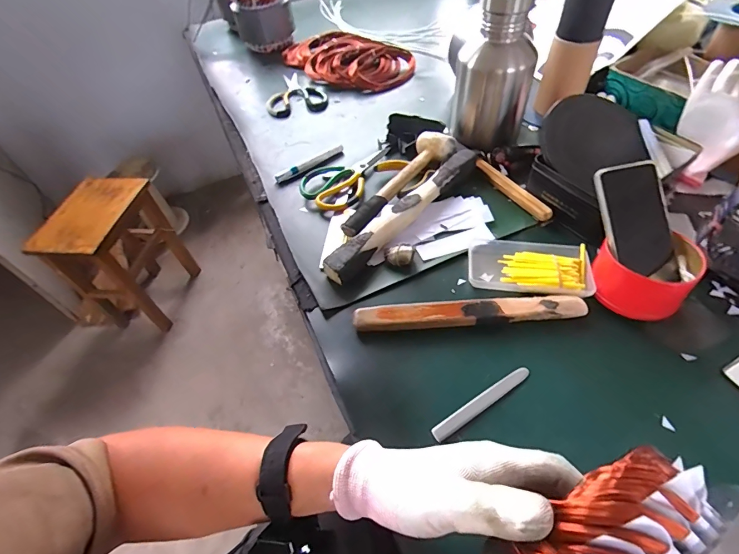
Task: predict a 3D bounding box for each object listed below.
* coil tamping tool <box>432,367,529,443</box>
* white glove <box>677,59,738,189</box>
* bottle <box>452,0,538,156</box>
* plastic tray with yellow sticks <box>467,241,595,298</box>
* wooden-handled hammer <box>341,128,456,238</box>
[{"bbox_3d":[0.121,0.133,0.415,0.129,0.004,0.016,-29,54,-17],"label":"coil tamping tool"},{"bbox_3d":[0.540,-0.239,0.607,0.078,0.029,0.196,15,88,17],"label":"white glove"},{"bbox_3d":[0.200,-0.325,0.618,0.092,0.227,0.105,-34,56,-20],"label":"bottle"},{"bbox_3d":[0.209,-0.014,0.511,0.151,0.019,0.086,5,52,10],"label":"plastic tray with yellow sticks"},{"bbox_3d":[0.045,-0.152,0.607,0.063,0.033,0.249,31,61,27],"label":"wooden-handled hammer"}]

